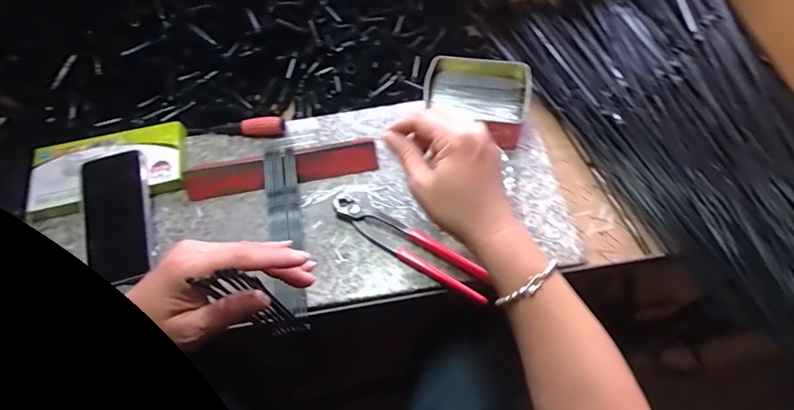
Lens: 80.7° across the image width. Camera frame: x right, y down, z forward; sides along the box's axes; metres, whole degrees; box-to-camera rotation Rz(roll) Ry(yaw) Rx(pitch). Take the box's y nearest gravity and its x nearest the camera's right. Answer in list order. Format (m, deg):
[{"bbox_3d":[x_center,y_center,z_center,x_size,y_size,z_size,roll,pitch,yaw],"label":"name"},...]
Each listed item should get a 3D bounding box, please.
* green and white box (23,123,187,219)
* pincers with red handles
[{"bbox_3d":[-0.350,-0.045,0.566,0.175,0.033,0.093,-15,62,-5],"label":"green and white box"},{"bbox_3d":[0.012,0.043,0.516,0.195,0.019,0.038,28,67,17],"label":"pincers with red handles"}]

